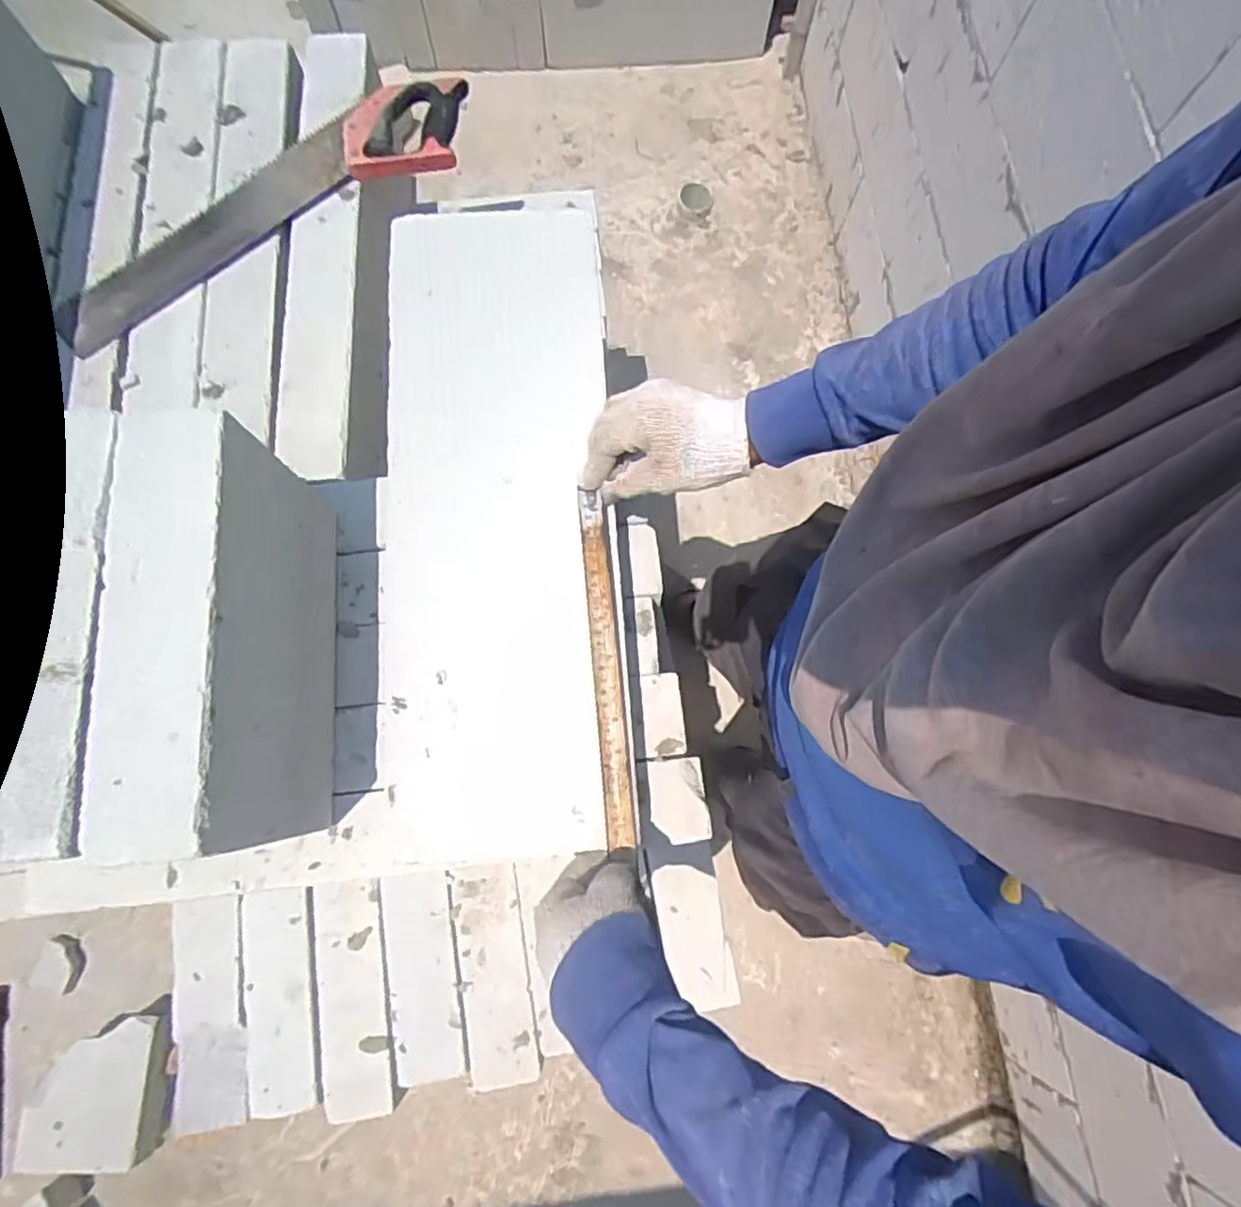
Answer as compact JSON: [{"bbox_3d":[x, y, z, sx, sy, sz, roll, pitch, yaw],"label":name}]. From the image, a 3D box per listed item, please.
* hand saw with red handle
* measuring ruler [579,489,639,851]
[{"bbox_3d":[-0.380,-0.436,0.721,0.488,0.033,0.115,-31,78,-9],"label":"hand saw with red handle"},{"bbox_3d":[-0.011,0.050,0.546,0.023,0.011,0.279,-5,80,-3],"label":"measuring ruler"}]

